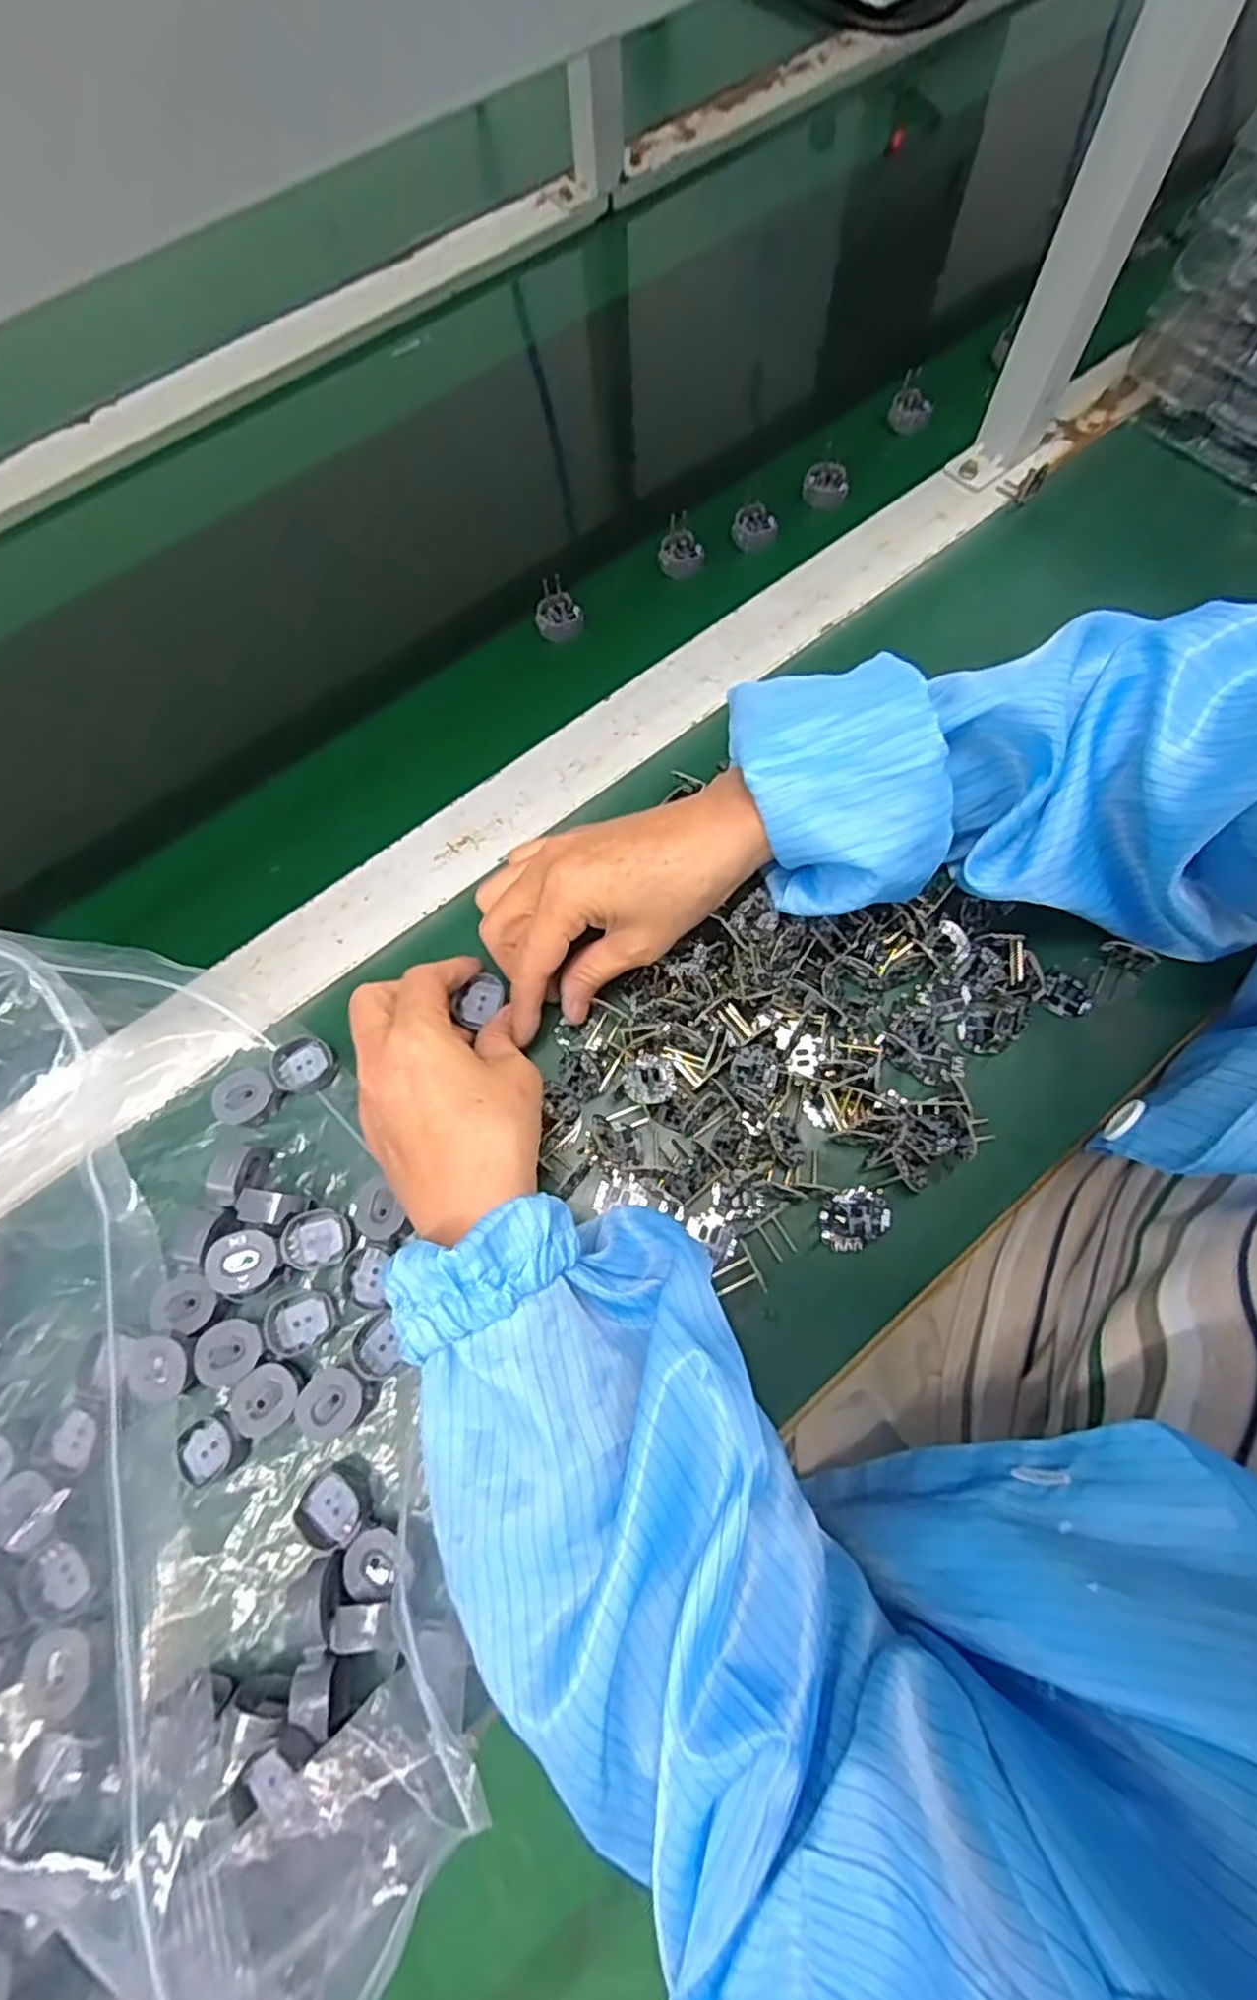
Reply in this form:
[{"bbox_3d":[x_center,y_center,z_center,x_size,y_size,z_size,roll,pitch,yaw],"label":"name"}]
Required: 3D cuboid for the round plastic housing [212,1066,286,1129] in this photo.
[{"bbox_3d":[-0.186,0.048,0.358,0.025,0.011,0.026,-1,70,3],"label":"round plastic housing"}]

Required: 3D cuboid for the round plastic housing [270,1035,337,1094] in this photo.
[{"bbox_3d":[-0.161,0.032,0.364,0.027,0.010,0.027,-1,70,3],"label":"round plastic housing"}]

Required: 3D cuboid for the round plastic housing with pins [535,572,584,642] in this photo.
[{"bbox_3d":[-0.044,-0.244,0.459,0.028,0.019,0.028,-1,70,3],"label":"round plastic housing with pins"}]

